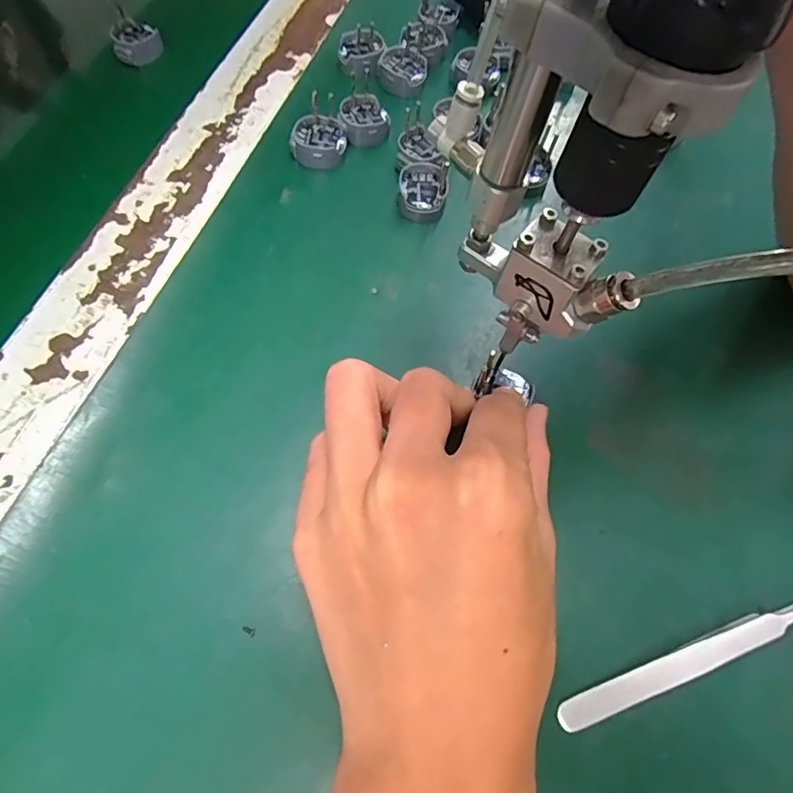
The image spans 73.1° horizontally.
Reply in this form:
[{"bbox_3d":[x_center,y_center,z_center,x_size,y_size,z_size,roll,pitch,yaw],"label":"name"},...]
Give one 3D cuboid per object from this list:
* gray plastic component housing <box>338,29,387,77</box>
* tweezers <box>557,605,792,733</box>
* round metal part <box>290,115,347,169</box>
[{"bbox_3d":[-0.020,-0.202,0.318,0.028,0.014,0.028,-2,64,-4],"label":"gray plastic component housing"},{"bbox_3d":[0.106,0.090,0.185,0.108,0.010,0.009,-19,66,-12],"label":"tweezers"},{"bbox_3d":[-0.042,-0.135,0.287,0.028,0.014,0.028,1,64,-2],"label":"round metal part"}]

